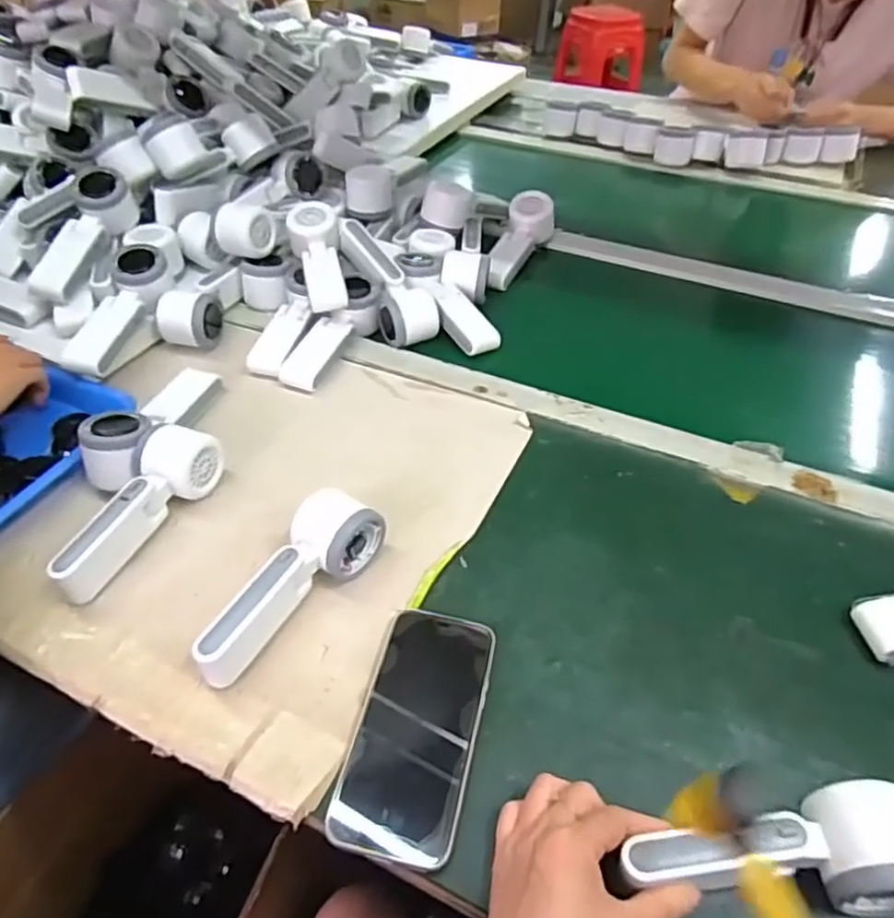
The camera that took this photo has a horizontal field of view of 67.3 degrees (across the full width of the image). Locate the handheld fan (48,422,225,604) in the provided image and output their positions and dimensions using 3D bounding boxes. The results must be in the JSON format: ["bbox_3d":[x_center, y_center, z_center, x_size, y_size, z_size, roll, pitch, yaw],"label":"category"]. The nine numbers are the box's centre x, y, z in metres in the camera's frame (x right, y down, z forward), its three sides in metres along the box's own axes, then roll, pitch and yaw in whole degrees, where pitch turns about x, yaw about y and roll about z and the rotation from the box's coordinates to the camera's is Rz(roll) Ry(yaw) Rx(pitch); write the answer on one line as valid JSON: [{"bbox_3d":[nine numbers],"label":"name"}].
[{"bbox_3d":[-0.259,0.036,0.549,0.054,0.055,0.159,22,50,22],"label":"handheld fan"}]

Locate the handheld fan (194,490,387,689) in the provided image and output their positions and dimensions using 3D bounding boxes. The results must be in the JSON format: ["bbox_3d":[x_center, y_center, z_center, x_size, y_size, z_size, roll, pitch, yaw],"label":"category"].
[{"bbox_3d":[-0.115,0.094,0.495,0.053,0.050,0.163,23,50,22],"label":"handheld fan"}]

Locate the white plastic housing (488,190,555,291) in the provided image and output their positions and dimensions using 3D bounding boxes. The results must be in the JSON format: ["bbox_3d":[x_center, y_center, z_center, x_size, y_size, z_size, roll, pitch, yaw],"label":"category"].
[{"bbox_3d":[0.092,-0.281,0.885,0.053,0.056,0.168,18,62,18],"label":"white plastic housing"}]

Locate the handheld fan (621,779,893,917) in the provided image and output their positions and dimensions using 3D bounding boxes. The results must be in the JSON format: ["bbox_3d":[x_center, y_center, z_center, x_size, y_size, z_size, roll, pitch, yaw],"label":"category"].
[{"bbox_3d":[0.178,0.214,0.369,0.160,0.045,0.054,-2,45,0],"label":"handheld fan"}]

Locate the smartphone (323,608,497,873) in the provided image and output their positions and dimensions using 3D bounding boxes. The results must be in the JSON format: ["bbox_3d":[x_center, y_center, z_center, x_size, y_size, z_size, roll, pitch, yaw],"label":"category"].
[{"bbox_3d":[-0.019,0.175,0.443,0.078,0.011,0.158,9,46,10],"label":"smartphone"}]

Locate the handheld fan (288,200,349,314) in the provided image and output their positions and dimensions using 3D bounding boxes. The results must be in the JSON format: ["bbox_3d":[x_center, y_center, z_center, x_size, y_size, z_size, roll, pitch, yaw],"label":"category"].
[{"bbox_3d":[-0.143,-0.229,0.752,0.057,0.047,0.163,-10,45,-11],"label":"handheld fan"}]

